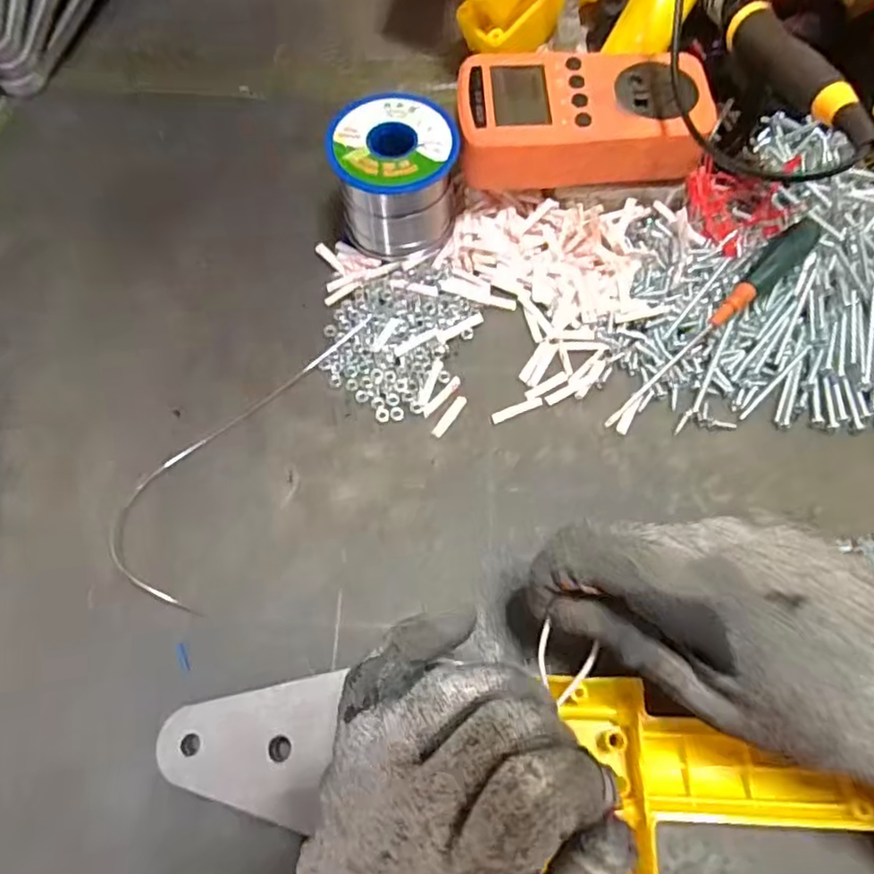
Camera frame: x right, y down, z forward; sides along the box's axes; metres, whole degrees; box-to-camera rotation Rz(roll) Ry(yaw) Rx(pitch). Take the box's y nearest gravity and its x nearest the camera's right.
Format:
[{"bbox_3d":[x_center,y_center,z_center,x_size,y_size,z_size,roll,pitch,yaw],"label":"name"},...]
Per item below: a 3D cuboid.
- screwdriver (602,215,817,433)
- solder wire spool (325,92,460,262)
[{"bbox_3d":[0.146,-0.061,0.322,0.157,0.015,0.014,-43,73,-1],"label":"screwdriver"},{"bbox_3d":[-0.022,-0.137,0.334,0.064,0.061,0.062,-1,66,-1],"label":"solder wire spool"}]

